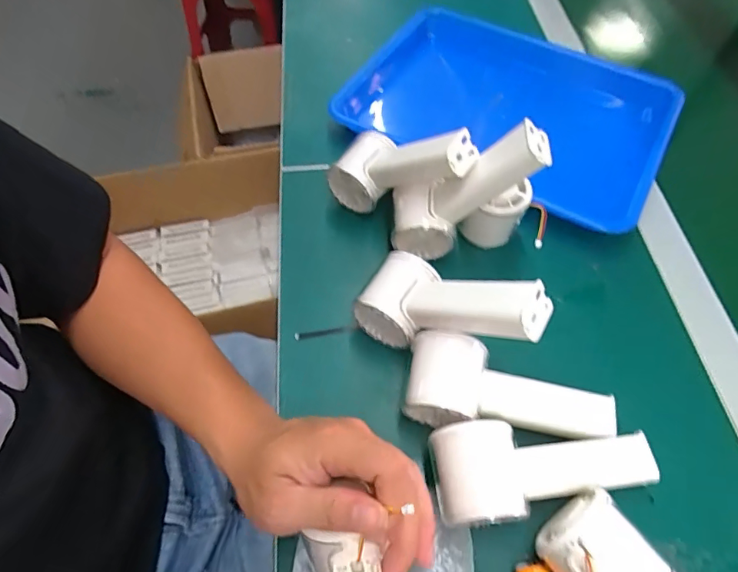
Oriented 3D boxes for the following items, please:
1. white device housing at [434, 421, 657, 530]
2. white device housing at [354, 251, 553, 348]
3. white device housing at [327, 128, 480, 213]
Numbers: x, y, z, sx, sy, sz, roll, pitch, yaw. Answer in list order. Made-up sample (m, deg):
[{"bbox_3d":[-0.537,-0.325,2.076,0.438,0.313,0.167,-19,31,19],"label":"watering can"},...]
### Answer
[{"bbox_3d":[0.119,0.123,0.322,0.151,0.054,0.058,-6,59,-5],"label":"white device housing"},{"bbox_3d":[0.059,0.011,0.351,0.152,0.052,0.060,2,51,42],"label":"white device housing"},{"bbox_3d":[0.027,-0.109,0.425,0.154,0.054,0.052,1,49,44],"label":"white device housing"}]

